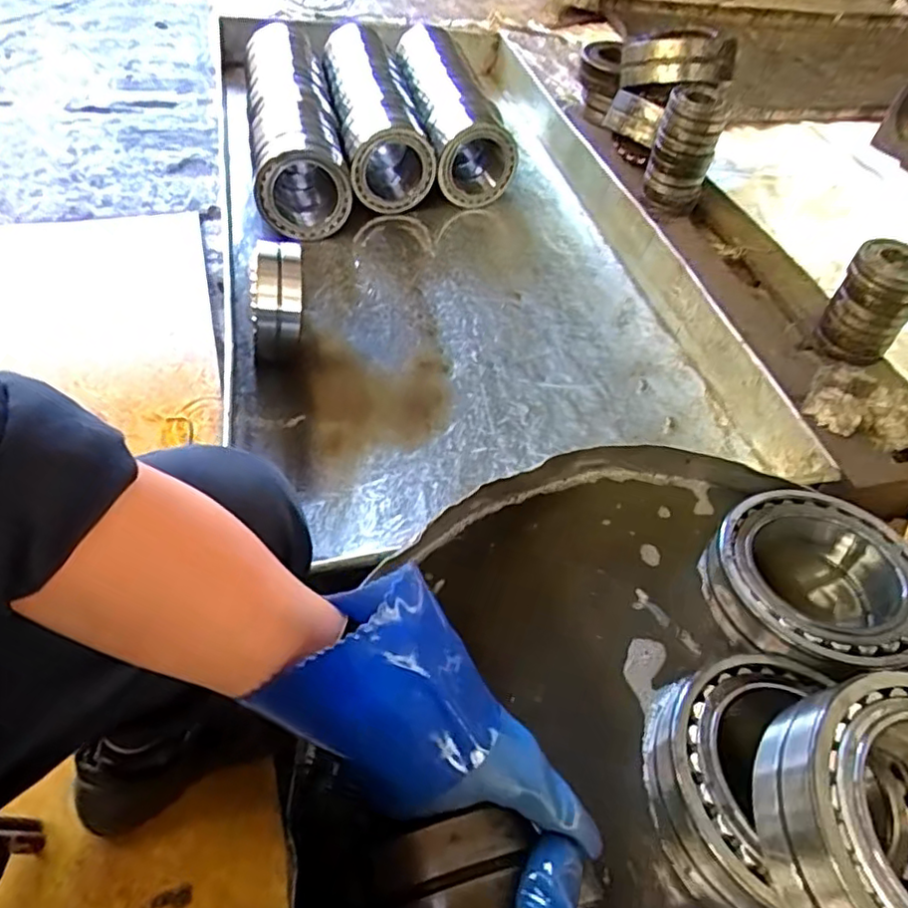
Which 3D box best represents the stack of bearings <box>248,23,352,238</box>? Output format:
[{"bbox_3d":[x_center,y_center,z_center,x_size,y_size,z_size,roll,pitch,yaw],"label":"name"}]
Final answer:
[{"bbox_3d":[-0.303,-0.628,1.193,0.158,0.147,0.497,-5,51,-12],"label":"stack of bearings"}]

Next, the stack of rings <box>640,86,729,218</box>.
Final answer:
[{"bbox_3d":[0.448,-0.592,1.226,0.118,0.202,0.107,19,50,8],"label":"stack of rings"}]

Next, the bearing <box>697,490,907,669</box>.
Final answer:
[{"bbox_3d":[0.297,0.103,0.515,0.161,0.055,0.153,4,50,-5],"label":"bearing"}]

